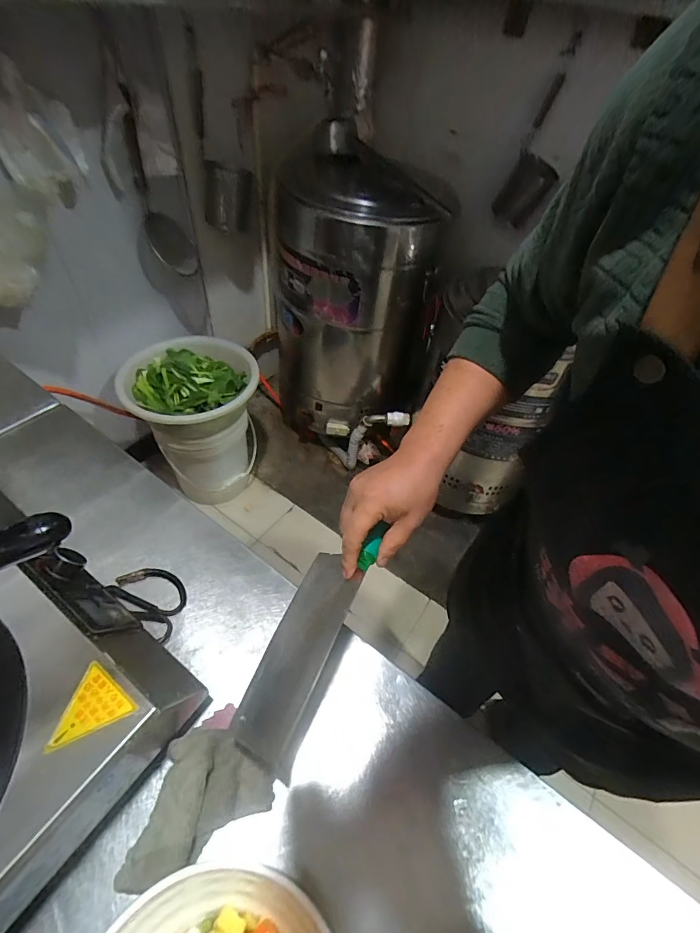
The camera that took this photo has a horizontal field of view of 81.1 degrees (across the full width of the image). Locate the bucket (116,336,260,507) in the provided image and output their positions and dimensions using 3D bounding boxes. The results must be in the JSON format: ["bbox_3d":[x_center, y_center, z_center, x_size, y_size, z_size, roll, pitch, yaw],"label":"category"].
[{"bbox_3d":[-0.510,-0.126,1.408,0.358,0.512,0.379,3,50,-4],"label":"bucket"}]

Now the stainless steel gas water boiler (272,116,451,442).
[{"bbox_3d":[-0.013,-0.568,1.463,0.492,0.782,0.443,-16,54,-19],"label":"stainless steel gas water boiler"}]

